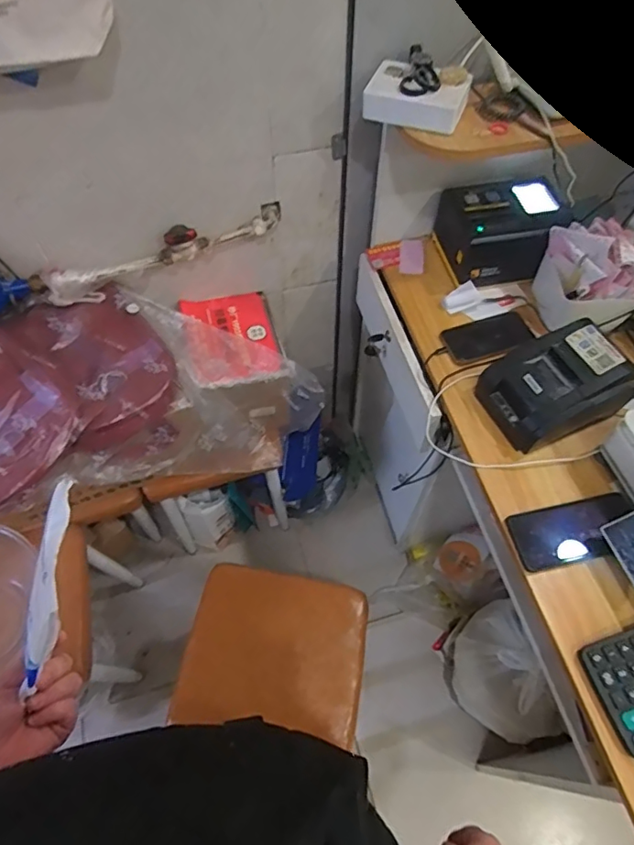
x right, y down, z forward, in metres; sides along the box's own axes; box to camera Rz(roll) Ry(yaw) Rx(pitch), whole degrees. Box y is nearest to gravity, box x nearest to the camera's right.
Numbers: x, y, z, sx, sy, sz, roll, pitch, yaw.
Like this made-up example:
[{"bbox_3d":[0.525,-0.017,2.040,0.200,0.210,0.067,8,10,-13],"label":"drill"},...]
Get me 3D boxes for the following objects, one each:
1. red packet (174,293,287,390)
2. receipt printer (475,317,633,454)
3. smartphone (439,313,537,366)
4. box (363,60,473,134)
[{"bbox_3d":[-0.163,-0.165,1.017,0.170,0.031,0.221,-12,56,-13],"label":"red packet"},{"bbox_3d":[0.336,-0.056,0.741,0.174,0.093,0.129,-21,62,-12],"label":"receipt printer"},{"bbox_3d":[0.280,-0.136,0.857,0.154,0.015,0.075,-21,62,-12],"label":"smartphone"},{"bbox_3d":[0.136,-0.447,0.731,0.133,0.045,0.070,19,61,10],"label":"box"}]

